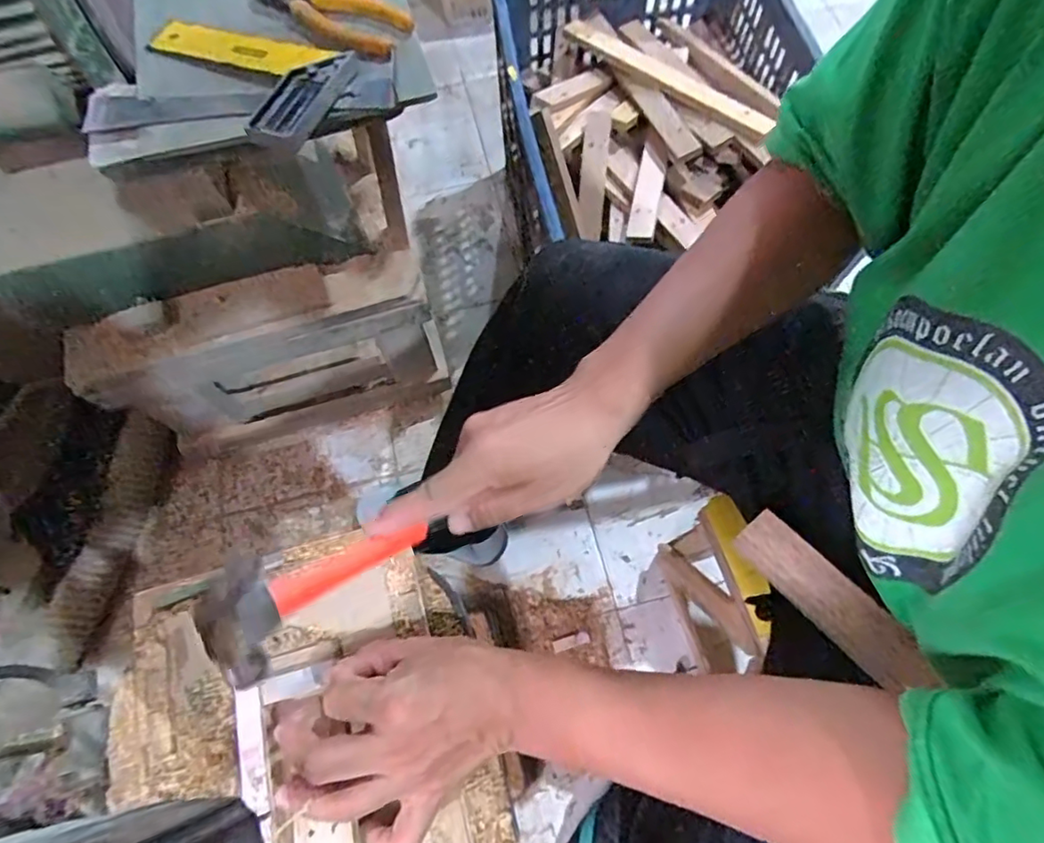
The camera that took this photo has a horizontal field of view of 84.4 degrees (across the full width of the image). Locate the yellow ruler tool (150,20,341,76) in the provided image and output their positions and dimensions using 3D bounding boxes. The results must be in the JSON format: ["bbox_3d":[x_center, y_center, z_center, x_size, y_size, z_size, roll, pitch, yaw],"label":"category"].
[{"bbox_3d":[-0.240,-0.323,0.495,0.172,0.010,0.037,20,77,14],"label":"yellow ruler tool"}]

